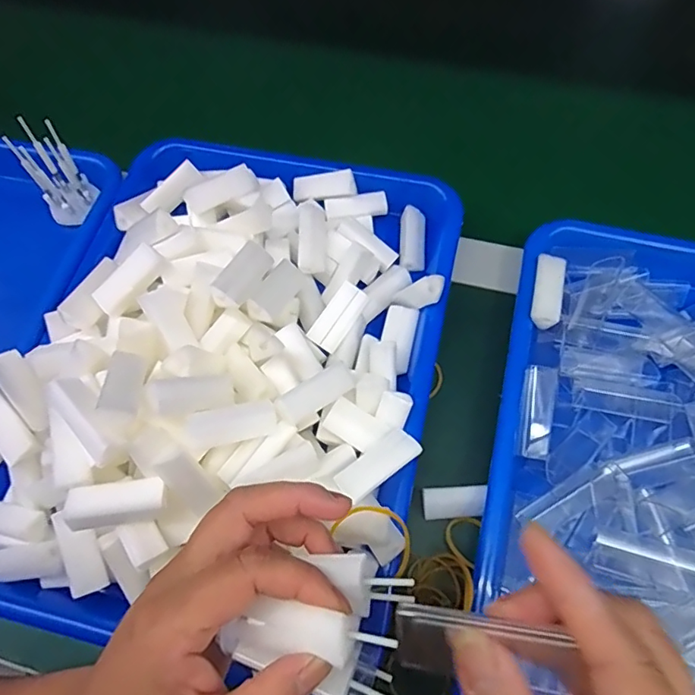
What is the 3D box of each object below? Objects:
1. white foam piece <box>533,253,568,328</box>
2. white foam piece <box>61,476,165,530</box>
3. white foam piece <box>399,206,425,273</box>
[{"bbox_3d":[0.128,-0.035,0.335,0.019,0.015,0.048,11,67,8],"label":"white foam piece"},{"bbox_3d":[-0.114,0.077,0.261,0.045,0.020,0.018,-13,66,-3],"label":"white foam piece"},{"bbox_3d":[0.047,-0.078,0.376,0.018,0.010,0.049,3,66,5],"label":"white foam piece"}]

